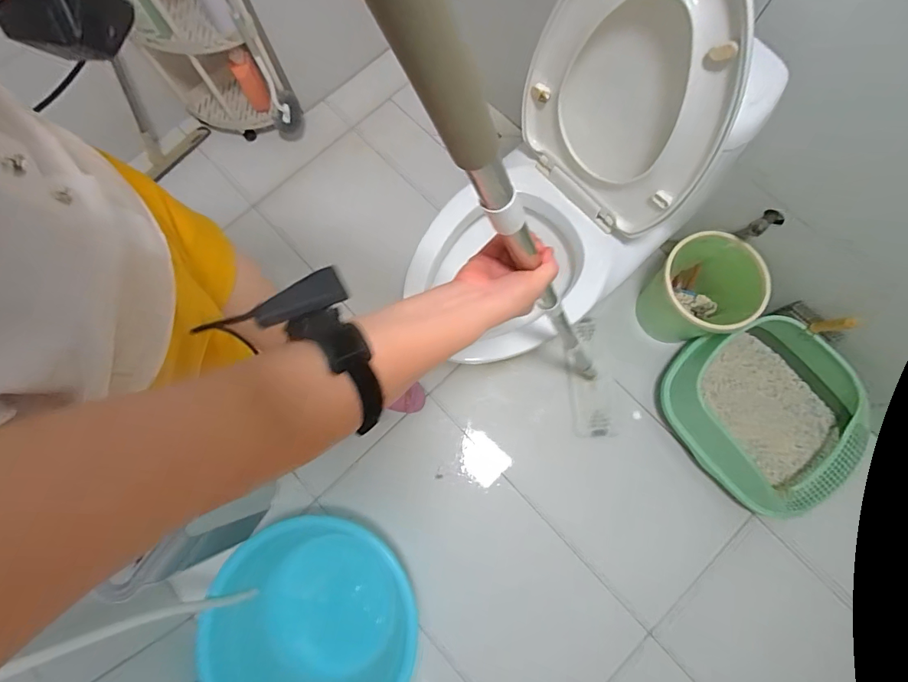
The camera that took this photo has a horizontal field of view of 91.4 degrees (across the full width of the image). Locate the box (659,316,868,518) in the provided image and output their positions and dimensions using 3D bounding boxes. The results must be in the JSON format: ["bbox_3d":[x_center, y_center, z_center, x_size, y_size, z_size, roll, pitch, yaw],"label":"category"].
[{"bbox_3d":[0.720,0.168,1.041,0.338,0.174,0.409,-39,79,-7],"label":"box"}]

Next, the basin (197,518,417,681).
[{"bbox_3d":[-0.344,0.645,1.003,0.405,0.198,0.429,0,77,1],"label":"basin"}]

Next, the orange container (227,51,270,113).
[{"bbox_3d":[-0.557,-0.710,1.220,0.060,0.167,0.053,-29,78,-5],"label":"orange container"}]

